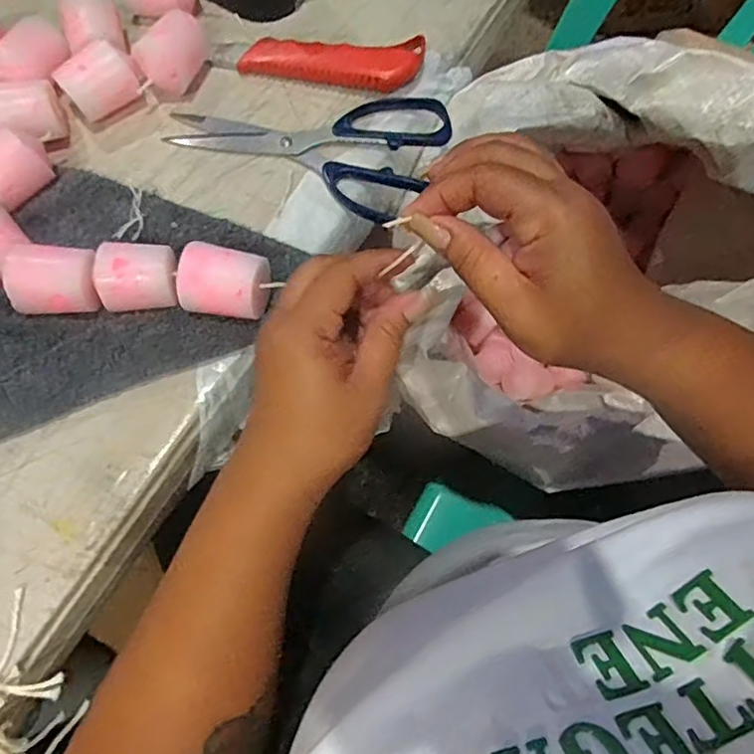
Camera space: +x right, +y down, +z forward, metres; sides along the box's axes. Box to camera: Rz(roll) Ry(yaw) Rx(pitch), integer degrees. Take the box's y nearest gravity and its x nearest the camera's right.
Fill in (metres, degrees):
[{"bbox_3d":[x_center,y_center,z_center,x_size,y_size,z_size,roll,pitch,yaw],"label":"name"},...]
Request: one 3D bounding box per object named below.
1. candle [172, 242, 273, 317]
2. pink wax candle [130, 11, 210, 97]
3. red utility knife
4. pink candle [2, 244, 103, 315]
[{"bbox_3d":[-0.083,-0.048,0.332,0.048,0.036,0.036,9,70,1],"label":"candle"},{"bbox_3d":[-0.132,-0.210,0.393,0.031,0.031,0.049,36,73,10],"label":"pink wax candle"},{"bbox_3d":[-0.042,-0.215,0.403,0.142,0.022,0.029,7,70,1],"label":"red utility knife"},{"bbox_3d":[-0.174,-0.051,0.330,0.045,0.033,0.037,-3,71,-3],"label":"pink candle"}]

